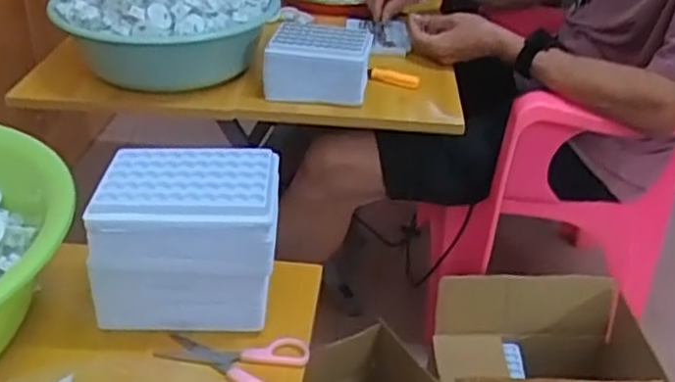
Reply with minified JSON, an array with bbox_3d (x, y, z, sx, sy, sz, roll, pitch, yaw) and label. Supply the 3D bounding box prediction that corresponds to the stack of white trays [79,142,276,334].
[{"bbox_3d":[-0.114,0.041,0.551,0.134,0.123,0.086,1,32,-4],"label":"stack of white trays"}]

